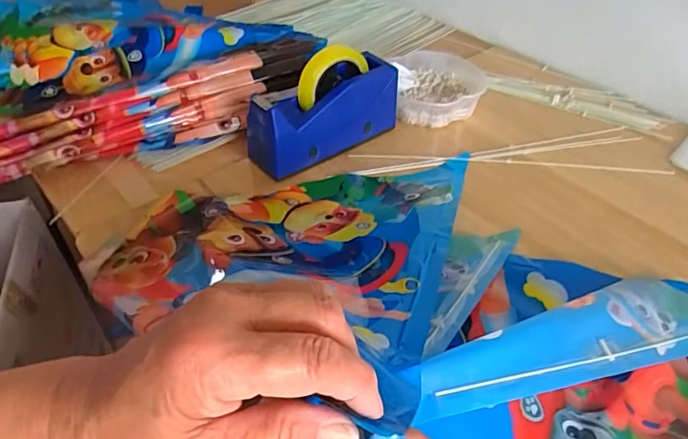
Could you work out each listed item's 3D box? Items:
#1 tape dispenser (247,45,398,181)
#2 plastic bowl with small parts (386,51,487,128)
[{"bbox_3d":[-0.026,-0.143,0.644,0.195,0.128,0.075,-32,54,-31],"label":"tape dispenser"},{"bbox_3d":[0.146,-0.203,0.767,0.157,0.047,0.170,2,44,-2],"label":"plastic bowl with small parts"}]

